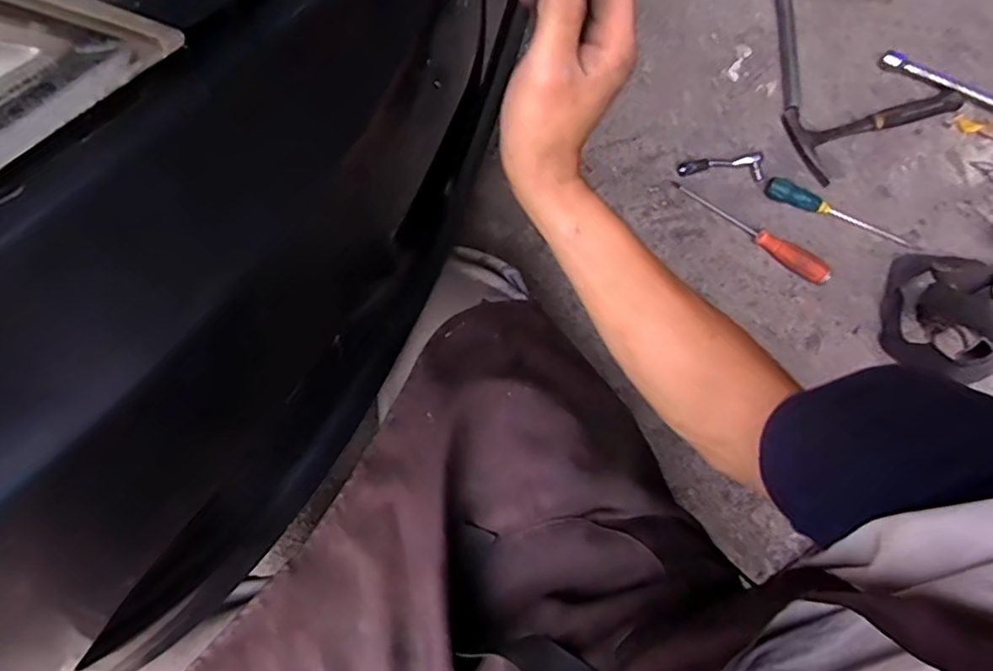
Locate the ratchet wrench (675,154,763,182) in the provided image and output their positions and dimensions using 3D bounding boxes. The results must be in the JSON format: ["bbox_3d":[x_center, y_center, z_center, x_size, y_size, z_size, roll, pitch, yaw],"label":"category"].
[{"bbox_3d":[0.339,-0.252,0.925,0.123,0.028,0.034,-1,75,0],"label":"ratchet wrench"}]

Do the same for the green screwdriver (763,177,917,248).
[{"bbox_3d":[0.506,-0.183,0.899,0.224,0.033,0.025,22,76,7],"label":"green screwdriver"}]

